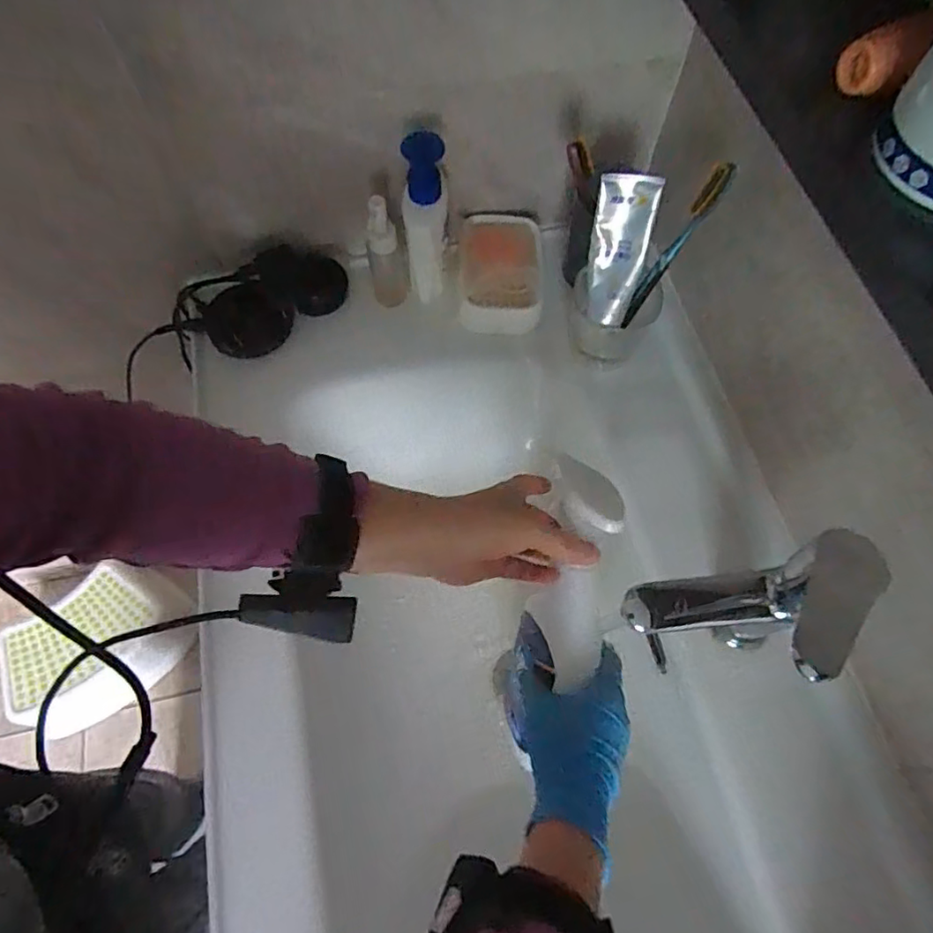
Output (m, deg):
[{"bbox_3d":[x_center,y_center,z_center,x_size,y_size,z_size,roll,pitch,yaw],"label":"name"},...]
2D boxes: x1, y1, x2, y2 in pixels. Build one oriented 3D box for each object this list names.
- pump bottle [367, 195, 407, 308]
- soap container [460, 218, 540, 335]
[{"bbox_3d":[-0.081,-0.207,0.577,0.032,0.129,0.027,-8,66,-5],"label":"pump bottle"},{"bbox_3d":[0.034,-0.212,0.626,0.090,0.037,0.137,1,66,-1],"label":"soap container"}]

